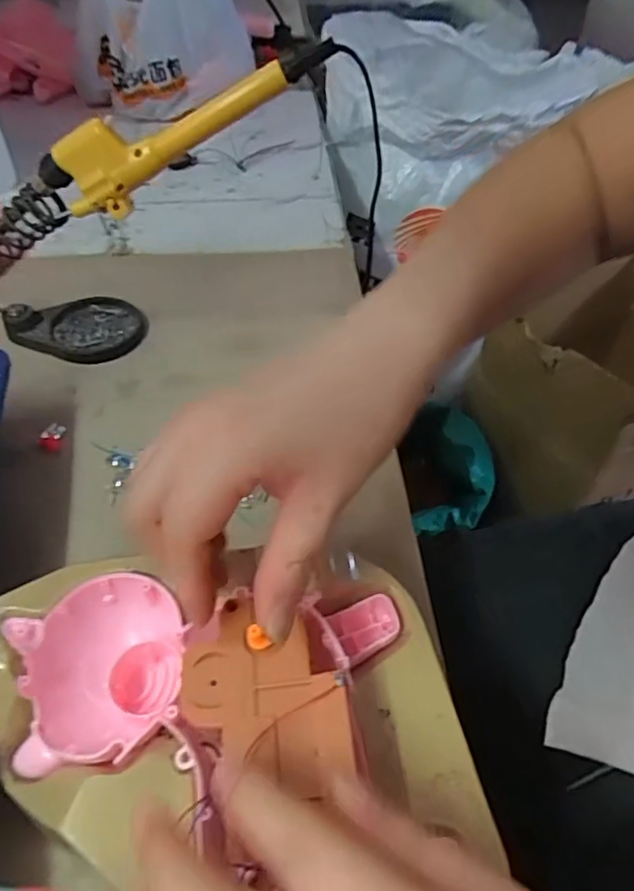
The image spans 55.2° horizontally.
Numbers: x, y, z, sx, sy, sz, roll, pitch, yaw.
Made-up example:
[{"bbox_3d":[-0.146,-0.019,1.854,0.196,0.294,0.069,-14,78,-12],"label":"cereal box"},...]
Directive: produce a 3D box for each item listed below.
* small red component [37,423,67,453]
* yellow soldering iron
[{"bbox_3d":[-0.166,-0.005,0.381,0.014,0.005,0.020,2,49,0],"label":"small red component"},{"bbox_3d":[-0.075,-0.182,0.351,0.180,0.045,0.023,-19,48,12],"label":"yellow soldering iron"}]

